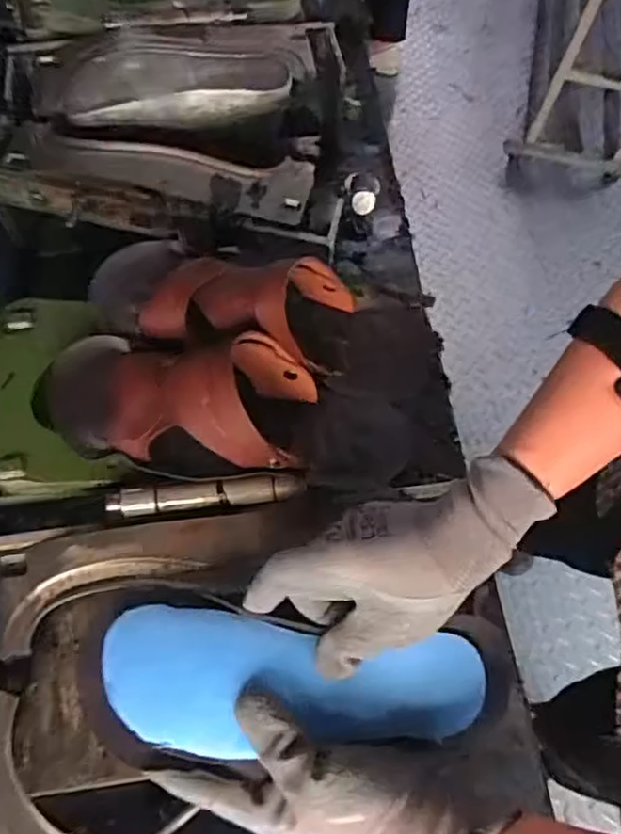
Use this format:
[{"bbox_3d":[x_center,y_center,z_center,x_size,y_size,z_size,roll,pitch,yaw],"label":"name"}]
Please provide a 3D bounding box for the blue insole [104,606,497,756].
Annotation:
[{"bbox_3d":[-0.009,0.166,0.403,0.233,0.013,0.080,5,64,-4],"label":"blue insole"}]

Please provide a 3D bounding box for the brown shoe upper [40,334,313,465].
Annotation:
[{"bbox_3d":[-0.103,-0.015,0.484,0.190,0.067,0.090,2,63,14],"label":"brown shoe upper"}]

